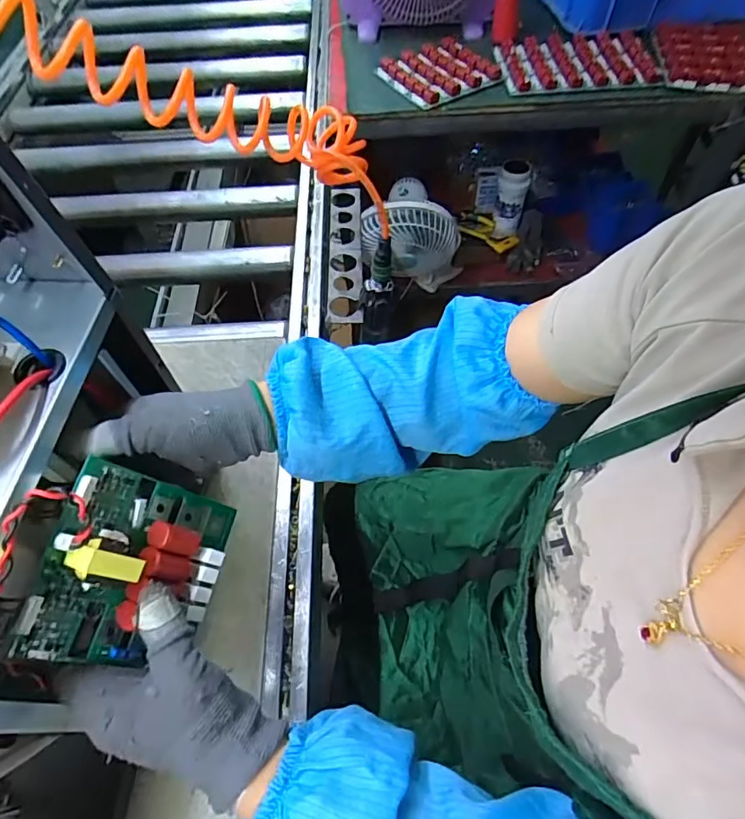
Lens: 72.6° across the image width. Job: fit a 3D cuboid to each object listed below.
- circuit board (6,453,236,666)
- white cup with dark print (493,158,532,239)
[{"bbox_3d":[-0.147,0.103,0.324,0.044,0.112,0.115,-10,58,46],"label":"circuit board"},{"bbox_3d":[0.330,-0.503,1.213,0.067,0.160,0.084,11,59,9],"label":"white cup with dark print"}]

